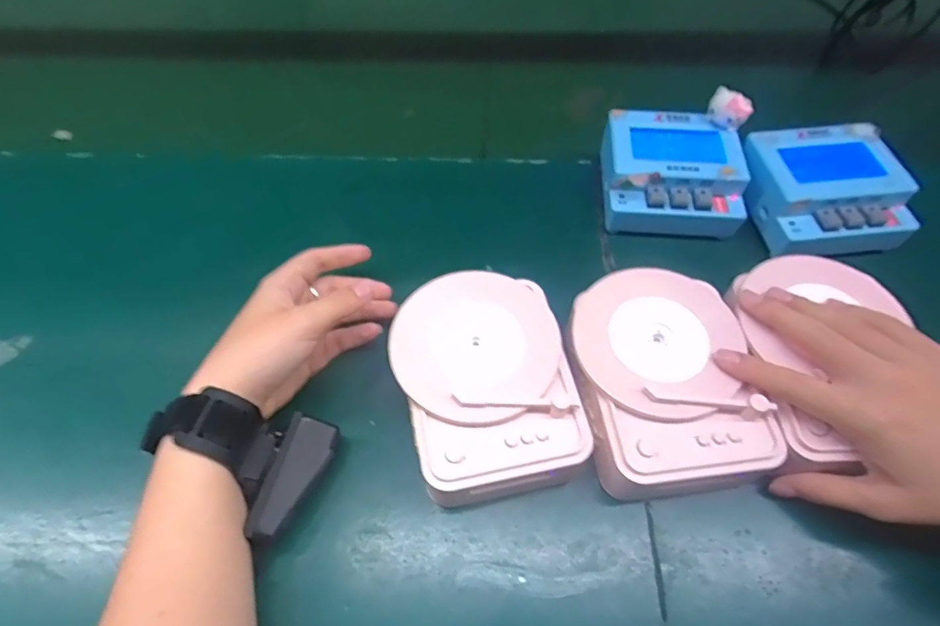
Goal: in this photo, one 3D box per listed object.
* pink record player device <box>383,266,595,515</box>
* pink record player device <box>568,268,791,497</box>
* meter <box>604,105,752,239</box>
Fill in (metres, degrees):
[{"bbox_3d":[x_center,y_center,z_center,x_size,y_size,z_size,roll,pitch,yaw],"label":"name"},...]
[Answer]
[{"bbox_3d":[0.009,0.045,0.323,0.103,0.050,0.136,-12,58,-7],"label":"pink record player device"},{"bbox_3d":[0.117,0.041,0.324,0.100,0.051,0.131,-8,57,-5],"label":"pink record player device"},{"bbox_3d":[0.161,-0.116,0.421,0.104,0.043,0.097,1,57,1],"label":"meter"}]

